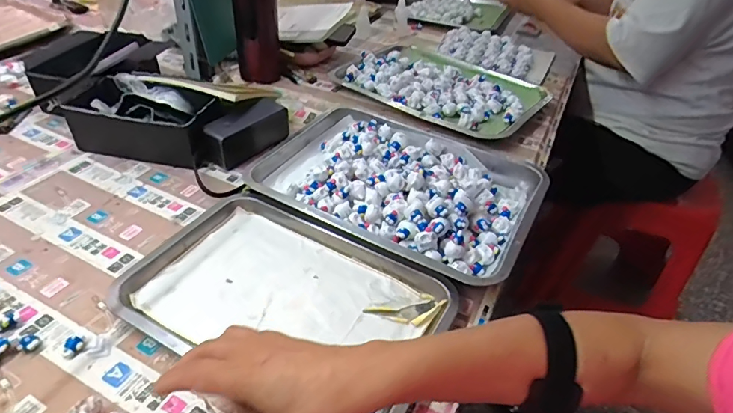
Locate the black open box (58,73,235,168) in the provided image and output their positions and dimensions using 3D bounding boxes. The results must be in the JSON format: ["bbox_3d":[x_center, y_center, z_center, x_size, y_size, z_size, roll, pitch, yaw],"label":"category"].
[{"bbox_3d":[-0.312,-0.124,0.650,0.211,0.084,0.116,11,40,7],"label":"black open box"}]

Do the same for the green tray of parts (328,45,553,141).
[{"bbox_3d":[0.127,-0.221,0.802,0.340,0.028,0.238,32,46,28],"label":"green tray of parts"}]

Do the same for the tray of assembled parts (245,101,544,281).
[{"bbox_3d":[0.040,-0.033,0.604,0.354,0.048,0.253,23,43,20],"label":"tray of assembled parts"}]

